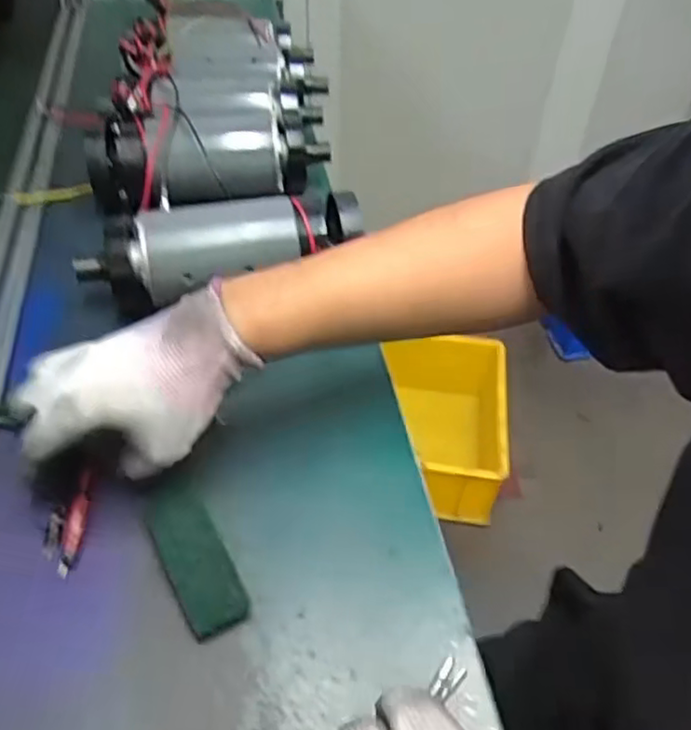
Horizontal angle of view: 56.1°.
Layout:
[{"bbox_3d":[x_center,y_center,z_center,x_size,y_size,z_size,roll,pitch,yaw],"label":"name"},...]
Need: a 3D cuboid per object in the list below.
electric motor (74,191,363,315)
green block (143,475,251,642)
[{"bbox_3d":[-0.097,-0.085,0.534,0.231,0.072,0.079,-14,49,-15],"label":"electric motor"},{"bbox_3d":[-0.094,0.116,0.398,0.036,0.016,0.099,-23,52,-22],"label":"green block"}]

